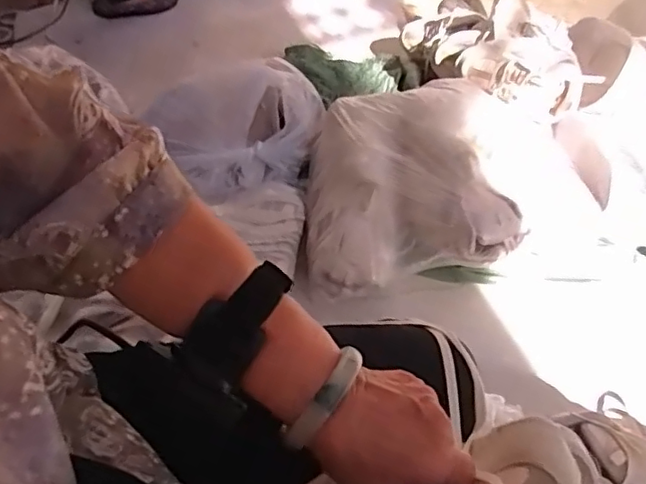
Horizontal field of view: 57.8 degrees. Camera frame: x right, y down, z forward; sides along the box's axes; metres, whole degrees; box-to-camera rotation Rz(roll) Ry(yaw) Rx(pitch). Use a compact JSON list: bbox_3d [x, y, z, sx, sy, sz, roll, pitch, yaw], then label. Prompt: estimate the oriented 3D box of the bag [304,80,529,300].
[{"bbox_3d":[0.117,-0.113,0.968,0.310,0.166,0.342,-7,50,-2],"label":"bag"}]

